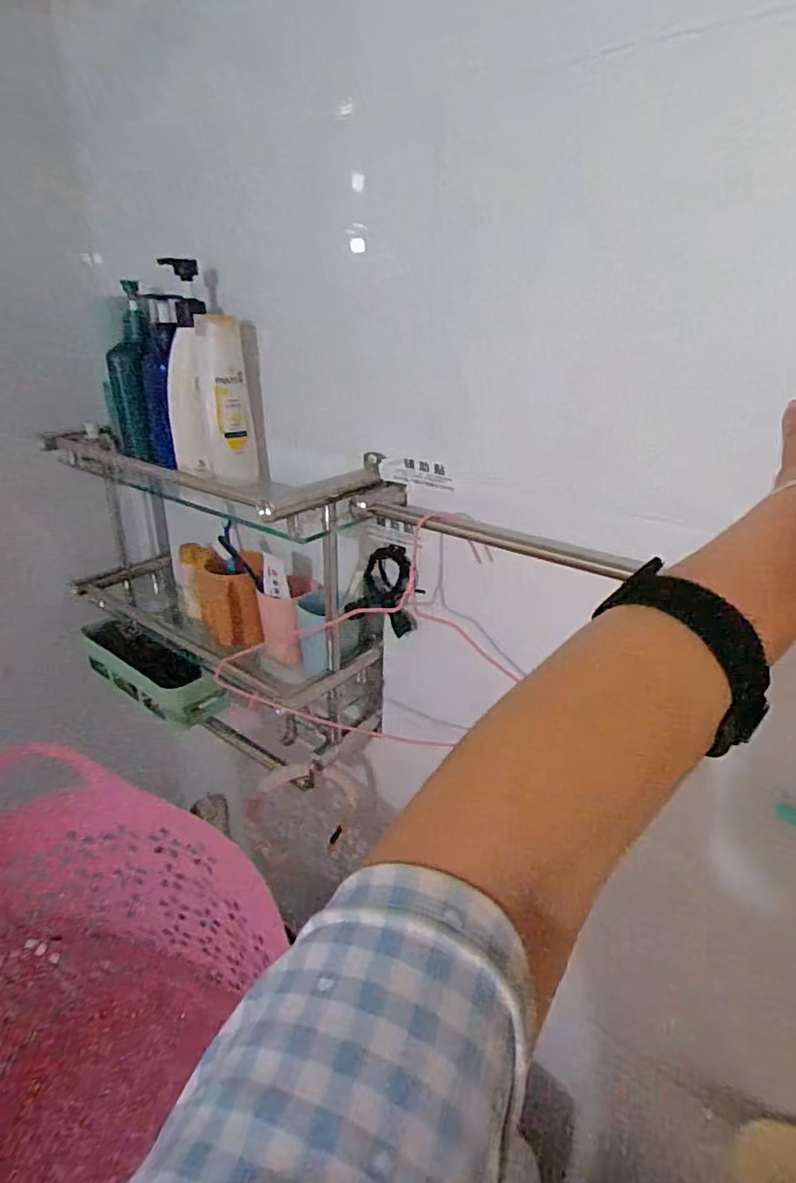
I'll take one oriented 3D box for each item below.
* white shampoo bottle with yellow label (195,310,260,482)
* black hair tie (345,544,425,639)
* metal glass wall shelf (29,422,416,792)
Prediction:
[{"bbox_3d":[-0.188,-0.209,0.655,0.053,0.173,0.036,-5,26,-15],"label":"white shampoo bottle with yellow label"},{"bbox_3d":[-0.015,-0.001,0.658,0.077,0.097,0.023,5,25,6],"label":"black hair tie"},{"bbox_3d":[-0.242,0.003,0.778,0.515,0.383,0.186,19,30,33],"label":"metal glass wall shelf"}]

